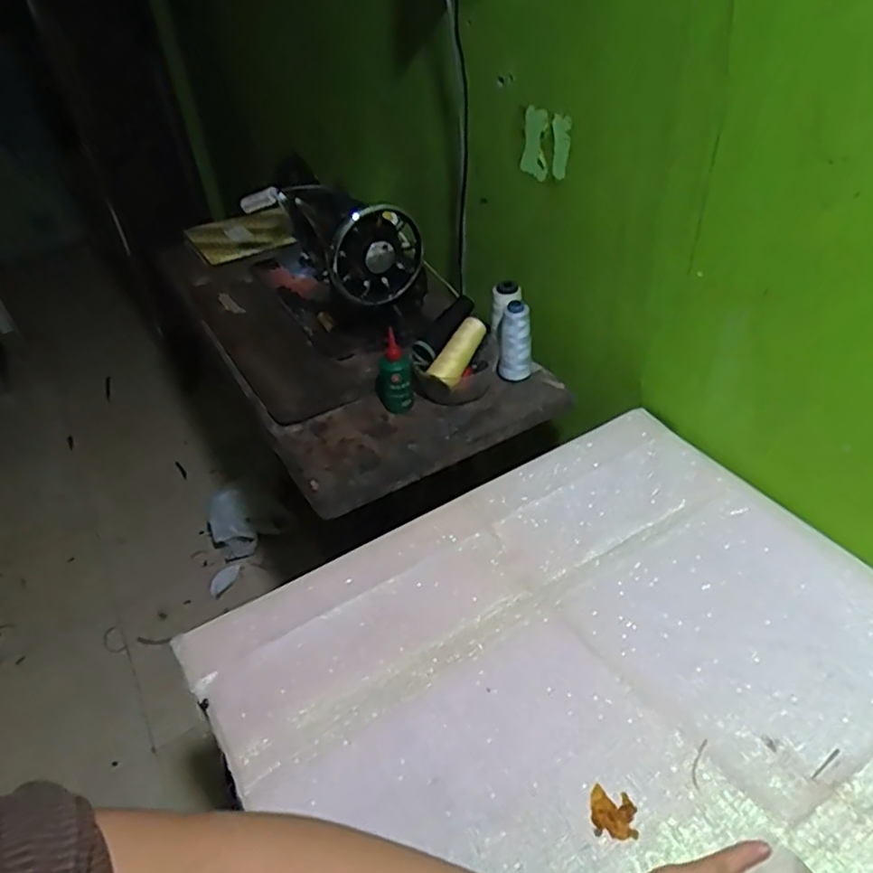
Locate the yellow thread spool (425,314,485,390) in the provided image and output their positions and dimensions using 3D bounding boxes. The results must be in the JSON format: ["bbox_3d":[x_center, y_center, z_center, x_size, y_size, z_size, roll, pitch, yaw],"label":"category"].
[{"bbox_3d":[0.031,-0.112,0.875,0.034,0.034,0.109,22,70,30],"label":"yellow thread spool"}]

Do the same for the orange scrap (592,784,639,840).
[{"bbox_3d":[0.136,0.289,0.501,0.033,0.004,0.034,2,40,9],"label":"orange scrap"}]

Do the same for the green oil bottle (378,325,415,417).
[{"bbox_3d":[-0.056,-0.083,0.875,0.047,0.112,0.041,-12,40,-7],"label":"green oil bottle"}]

